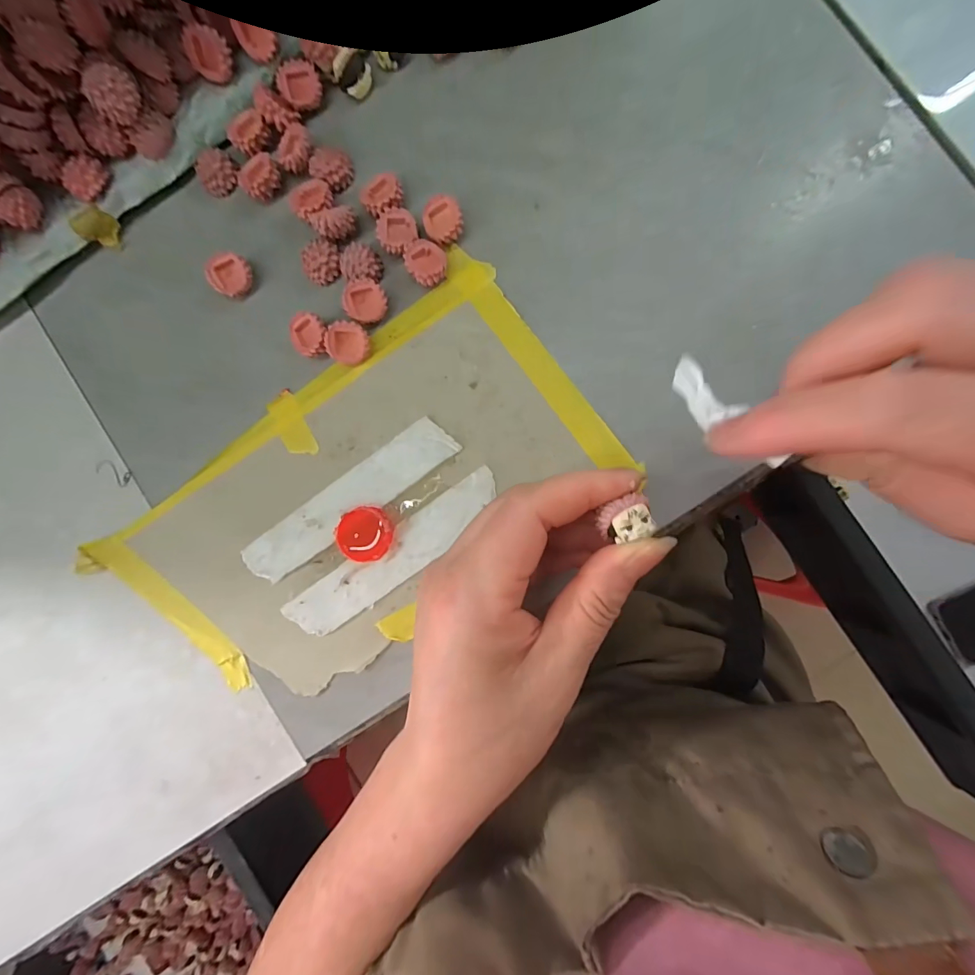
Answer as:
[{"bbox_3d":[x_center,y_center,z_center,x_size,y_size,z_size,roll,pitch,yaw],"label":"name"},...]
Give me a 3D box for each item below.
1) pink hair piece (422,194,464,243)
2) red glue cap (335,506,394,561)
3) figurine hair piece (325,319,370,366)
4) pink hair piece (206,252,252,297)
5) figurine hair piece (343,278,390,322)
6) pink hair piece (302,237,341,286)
[{"bbox_3d":[-0.021,-0.126,0.203,0.018,0.011,0.022,-20,89,3],"label":"pink hair piece"},{"bbox_3d":[-0.059,0.022,0.204,0.025,0.005,0.025,0,90,5],"label":"red glue cap"},{"bbox_3d":[-0.066,-0.069,0.205,0.018,0.012,0.018,2,90,5],"label":"figurine hair piece"},{"bbox_3d":[-0.126,-0.105,0.212,0.019,0.011,0.019,0,90,5],"label":"pink hair piece"},{"bbox_3d":[-0.059,-0.089,0.205,0.019,0.012,0.019,0,90,5],"label":"figurine hair piece"},{"bbox_3d":[-0.080,-0.110,0.208,0.019,0.010,0.015,-37,87,5],"label":"pink hair piece"}]

